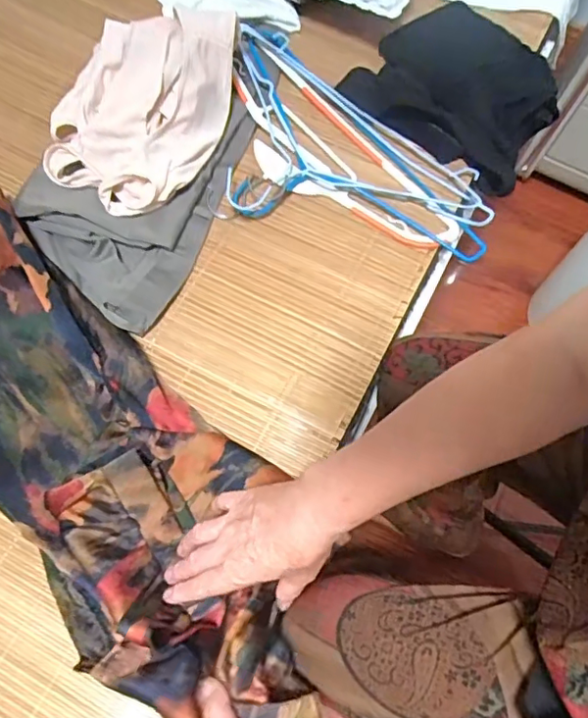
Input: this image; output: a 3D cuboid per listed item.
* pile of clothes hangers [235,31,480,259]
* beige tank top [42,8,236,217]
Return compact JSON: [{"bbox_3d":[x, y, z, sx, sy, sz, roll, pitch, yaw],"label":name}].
[{"bbox_3d":[0.026,-0.229,0.659,0.204,0.026,0.405,-39,75,-17],"label":"pile of clothes hangers"},{"bbox_3d":[-0.169,-0.293,0.625,0.173,0.060,0.256,23,69,6],"label":"beige tank top"}]

